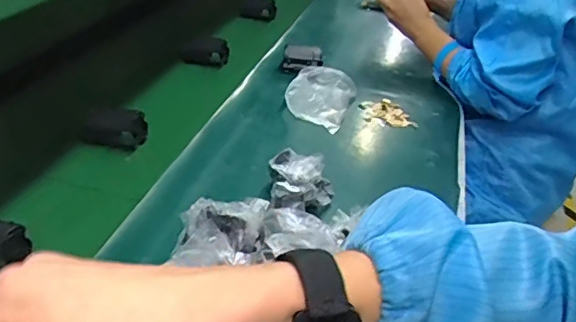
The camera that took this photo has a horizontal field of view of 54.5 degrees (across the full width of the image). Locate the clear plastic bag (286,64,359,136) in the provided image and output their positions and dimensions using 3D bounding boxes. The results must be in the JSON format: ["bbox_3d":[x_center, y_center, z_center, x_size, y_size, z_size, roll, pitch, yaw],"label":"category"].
[{"bbox_3d":[0.048,-0.103,0.888,0.103,0.040,0.145,15,33,13],"label":"clear plastic bag"}]

